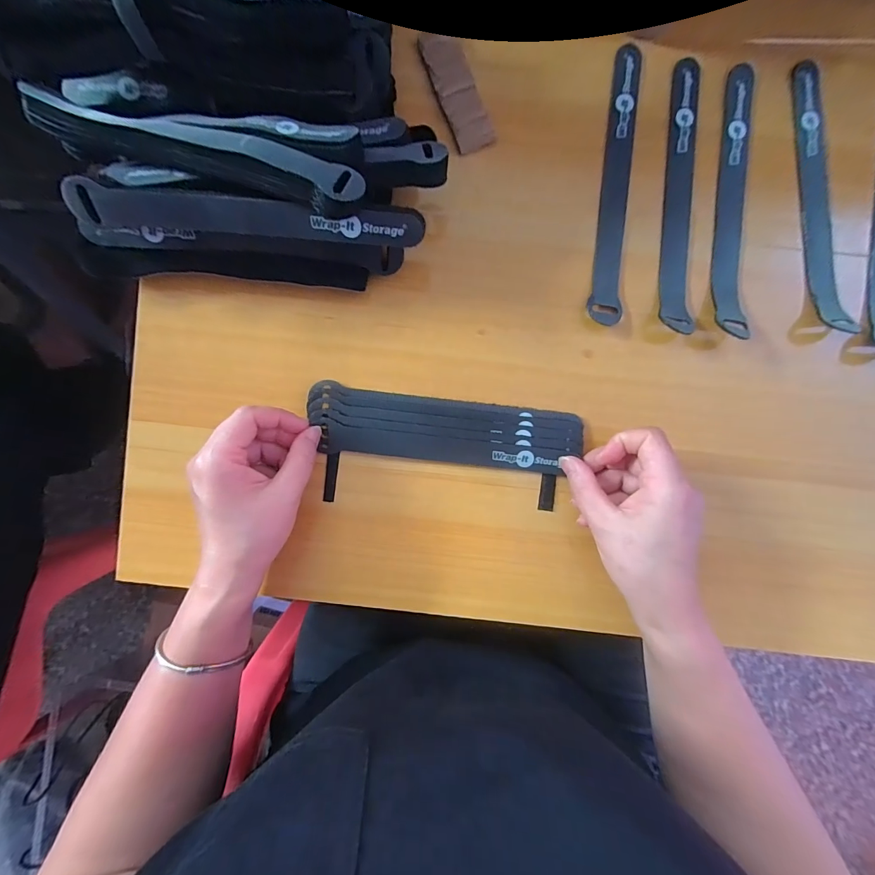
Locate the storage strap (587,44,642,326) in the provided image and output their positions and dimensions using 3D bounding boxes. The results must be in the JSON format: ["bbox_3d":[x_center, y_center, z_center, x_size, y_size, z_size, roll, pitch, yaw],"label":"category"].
[{"bbox_3d":[0.135,-0.192,0.295,0.024,0.008,0.213,6,92,1],"label":"storage strap"}]

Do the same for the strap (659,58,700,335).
[{"bbox_3d":[0.184,-0.181,0.289,0.023,0.021,0.212,6,92,1],"label":"strap"}]

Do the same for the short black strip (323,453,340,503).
[{"bbox_3d":[-0.080,0.030,0.294,0.009,0.004,0.038,7,92,1],"label":"short black strip"}]

